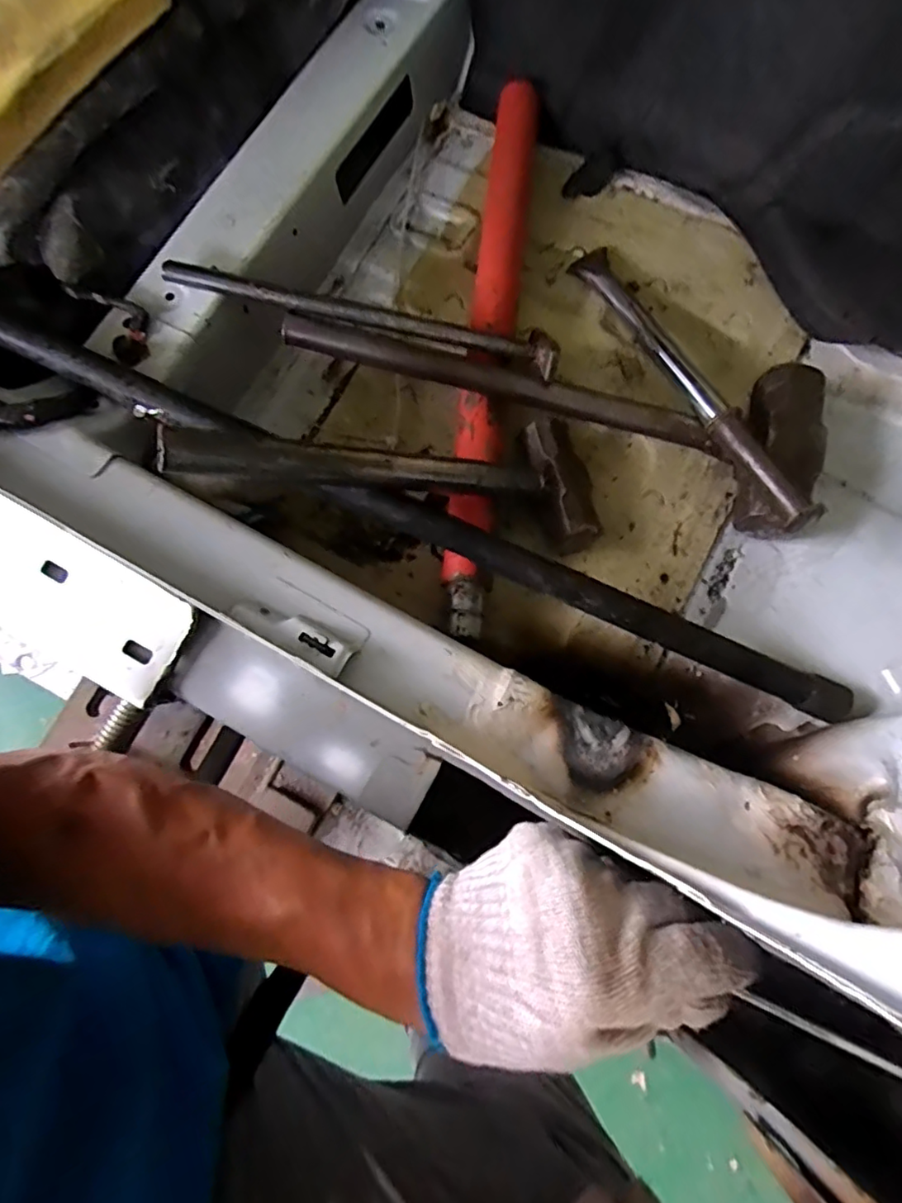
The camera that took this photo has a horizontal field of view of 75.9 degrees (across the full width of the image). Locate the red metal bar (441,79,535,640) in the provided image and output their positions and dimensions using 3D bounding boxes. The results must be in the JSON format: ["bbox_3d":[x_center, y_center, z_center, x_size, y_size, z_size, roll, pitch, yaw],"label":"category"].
[{"bbox_3d":[0.035,-0.227,0.503,0.043,0.052,0.506,7,77,2],"label":"red metal bar"}]

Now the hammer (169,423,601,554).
[{"bbox_3d":[-0.030,-0.091,0.402,0.303,0.031,0.098,-2,76,-28],"label":"hammer"}]

